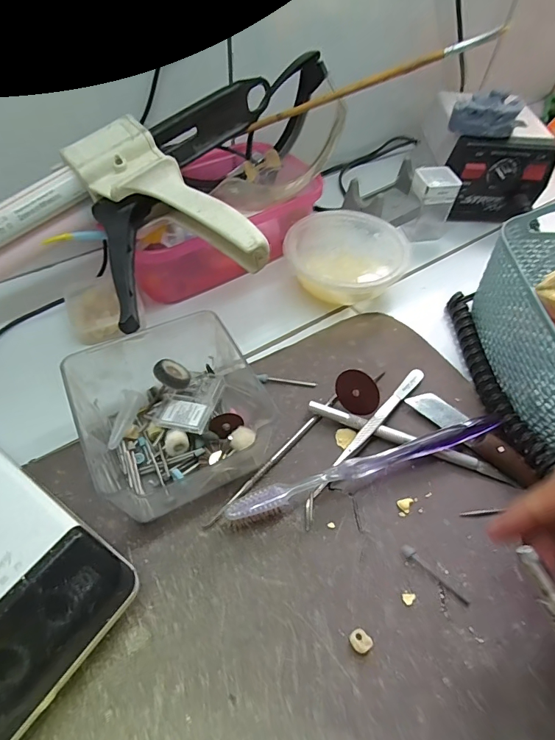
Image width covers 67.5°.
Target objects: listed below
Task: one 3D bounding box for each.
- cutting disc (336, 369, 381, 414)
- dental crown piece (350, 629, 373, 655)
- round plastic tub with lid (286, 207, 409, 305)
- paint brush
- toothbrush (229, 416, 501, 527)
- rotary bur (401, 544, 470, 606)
[{"bbox_3d":[0.056,0.015,0.290,0.004,0.030,0.031,-19,89,-56],"label":"cutting disc"},{"bbox_3d":[0.042,0.138,0.212,0.011,0.005,0.010,2,53,-2],"label":"dental crown piece"},{"bbox_3d":[0.058,-0.094,0.367,0.101,0.040,0.102,2,53,-2],"label":"round plastic tub with lid"},{"bbox_3d":[0.070,-0.222,0.322,0.194,0.009,0.011,-11,52,17],"label":"paint brush"},{"bbox_3d":[0.059,0.060,0.262,0.184,0.019,0.014,-16,55,-15],"label":"toothbrush"},{"bbox_3d":[0.088,0.115,0.233,0.006,0.005,0.042,-37,63,-25],"label":"rotary bur"}]

